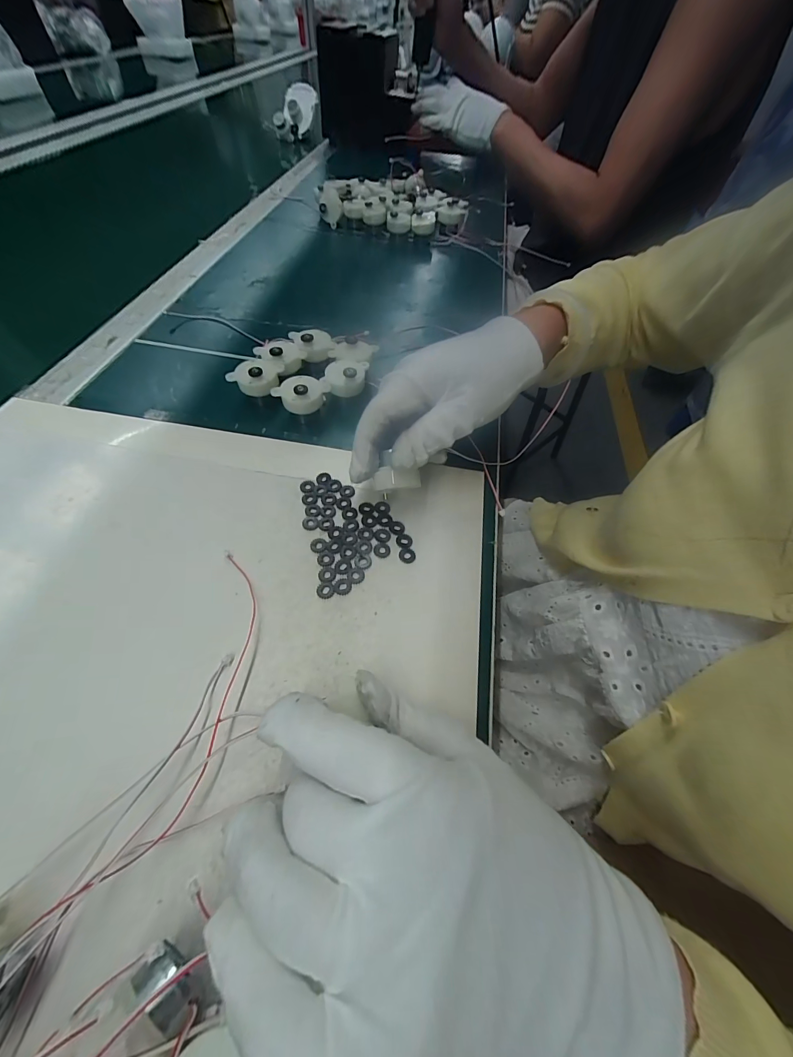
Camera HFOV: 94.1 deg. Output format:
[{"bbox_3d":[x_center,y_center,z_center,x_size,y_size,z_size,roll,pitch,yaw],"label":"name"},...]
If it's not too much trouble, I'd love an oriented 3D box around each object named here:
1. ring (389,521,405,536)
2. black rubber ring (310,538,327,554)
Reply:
[{"bbox_3d":[0.000,-0.001,0.248,0.011,0.004,0.011,2,57,-3],"label":"ring"},{"bbox_3d":[-0.050,0.010,0.238,0.010,0.004,0.011,3,57,-2],"label":"black rubber ring"}]

